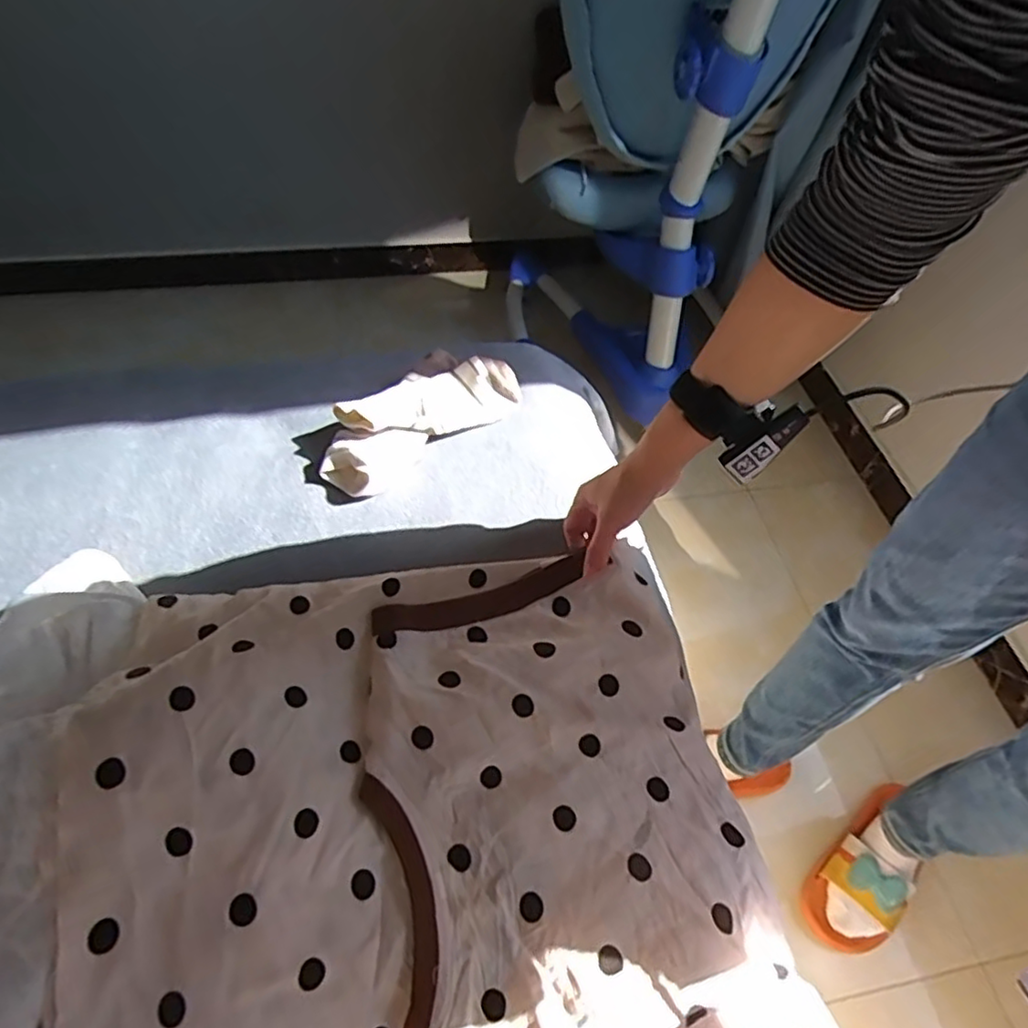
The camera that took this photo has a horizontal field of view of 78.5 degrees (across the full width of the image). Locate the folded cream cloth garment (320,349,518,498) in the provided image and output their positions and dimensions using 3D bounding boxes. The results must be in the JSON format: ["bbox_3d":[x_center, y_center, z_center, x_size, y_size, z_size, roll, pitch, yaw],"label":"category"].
[{"bbox_3d":[-0.104,-0.110,0.666,0.234,0.040,0.103,-39,65,-24],"label":"folded cream cloth garment"}]

